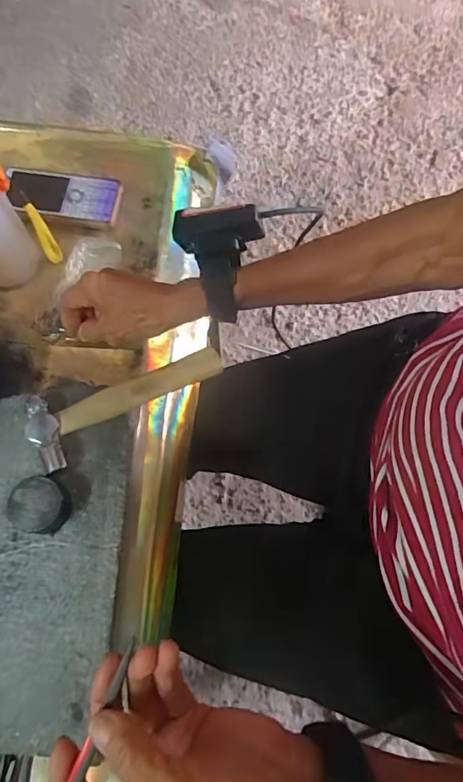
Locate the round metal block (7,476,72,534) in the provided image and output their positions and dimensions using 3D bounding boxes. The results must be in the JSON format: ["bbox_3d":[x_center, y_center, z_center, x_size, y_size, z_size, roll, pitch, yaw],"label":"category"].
[{"bbox_3d":[-0.134,0.079,0.333,0.039,0.018,0.037,0,71,1],"label":"round metal block"}]

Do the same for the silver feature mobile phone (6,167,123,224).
[{"bbox_3d":[-0.172,-0.201,0.490,0.114,0.015,0.056,4,71,-1],"label":"silver feature mobile phone"}]

